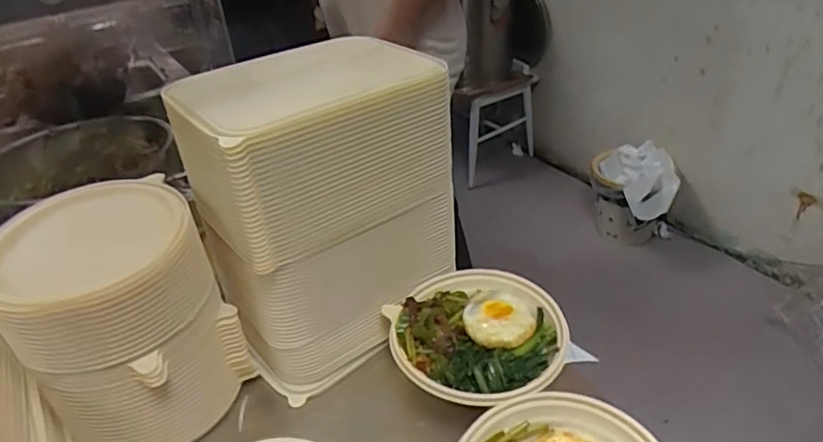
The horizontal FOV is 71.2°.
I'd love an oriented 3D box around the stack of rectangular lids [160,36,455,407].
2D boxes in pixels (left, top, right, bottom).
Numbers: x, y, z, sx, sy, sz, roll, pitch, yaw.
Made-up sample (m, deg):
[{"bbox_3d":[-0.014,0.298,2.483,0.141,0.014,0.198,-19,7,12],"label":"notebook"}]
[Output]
[{"bbox_3d":[-0.097,-0.018,0.651,0.262,0.312,0.206,-32,41,-34],"label":"stack of rectangular lids"}]

